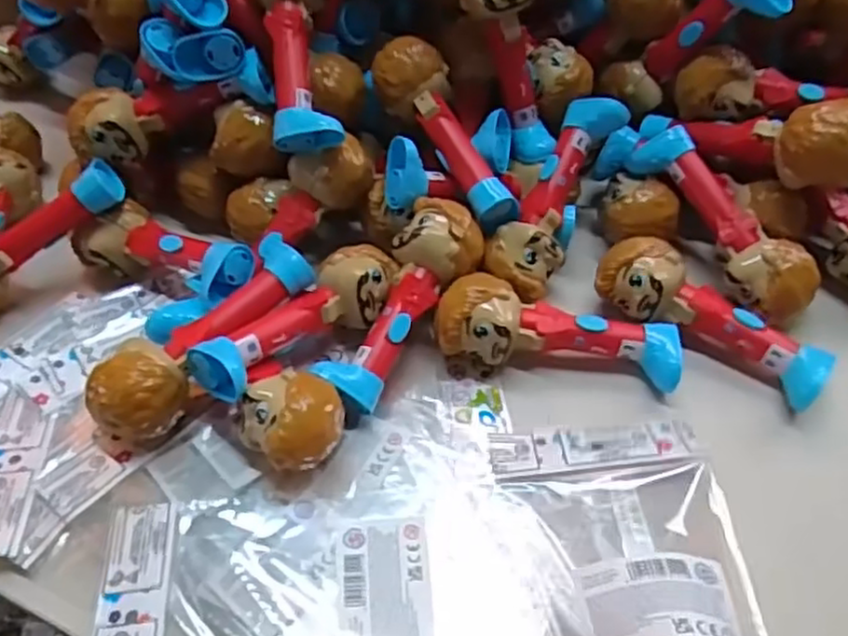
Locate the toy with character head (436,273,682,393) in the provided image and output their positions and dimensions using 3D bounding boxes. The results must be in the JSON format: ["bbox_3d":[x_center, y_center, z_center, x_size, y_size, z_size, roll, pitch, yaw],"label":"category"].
[{"bbox_3d":[0.069,0.007,0.378,0.121,0.044,0.039,5,49,6],"label":"toy with character head"}]

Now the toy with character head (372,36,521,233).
[{"bbox_3d":[0.016,-0.106,0.415,0.044,0.036,0.122,-27,78,-21],"label":"toy with character head"}]

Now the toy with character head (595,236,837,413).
[{"bbox_3d":[0.151,0.000,0.383,0.121,0.044,0.033,29,55,24],"label":"toy with character head"}]

